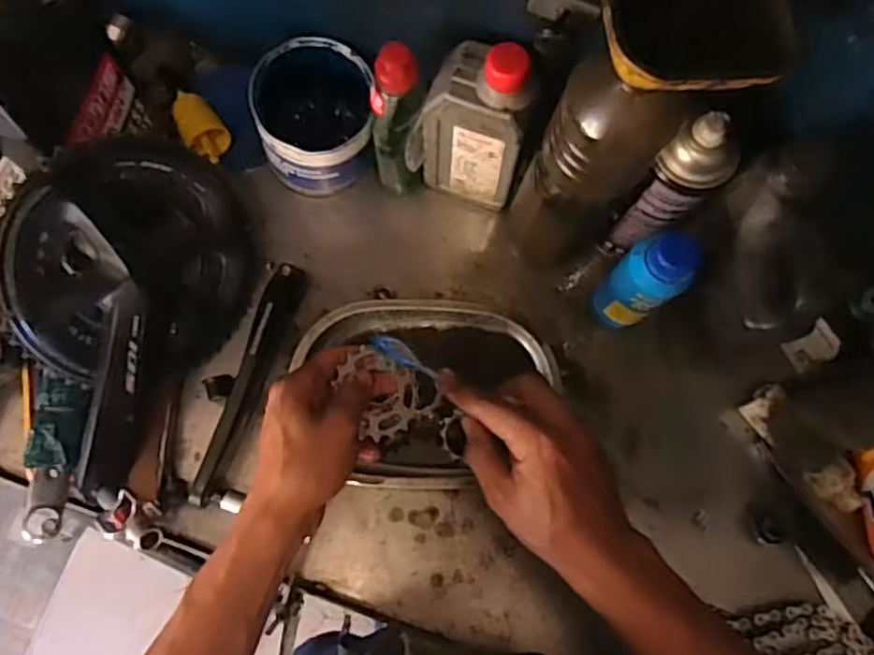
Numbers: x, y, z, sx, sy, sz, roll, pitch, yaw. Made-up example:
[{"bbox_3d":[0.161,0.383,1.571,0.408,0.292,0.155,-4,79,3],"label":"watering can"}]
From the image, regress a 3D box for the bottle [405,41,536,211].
[{"bbox_3d":[0.026,-0.164,0.538,0.087,0.168,0.049,17,75,3],"label":"bottle"}]

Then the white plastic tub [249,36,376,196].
[{"bbox_3d":[-0.104,-0.180,0.599,0.095,0.115,0.103,1,75,-2],"label":"white plastic tub"}]

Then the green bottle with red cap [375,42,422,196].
[{"bbox_3d":[-0.033,-0.162,0.556,0.038,0.165,0.041,1,75,-2],"label":"green bottle with red cap"}]

